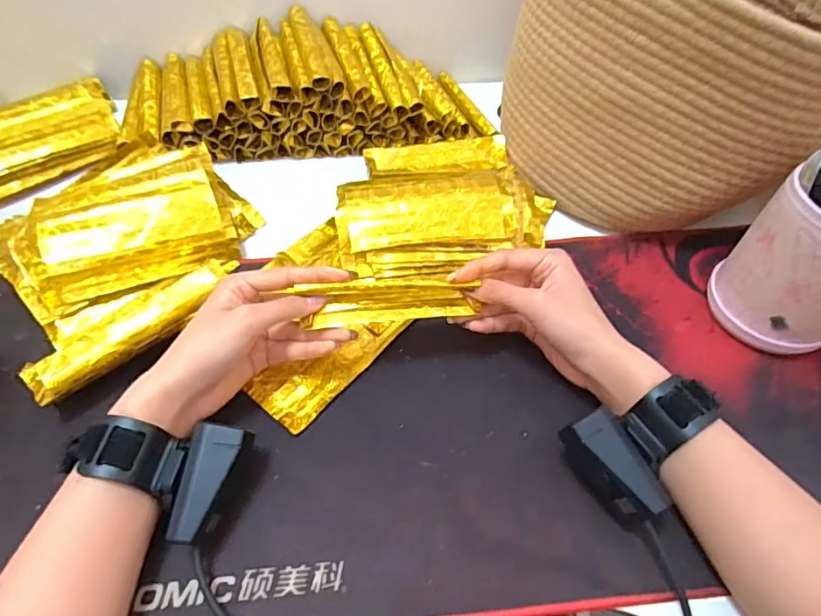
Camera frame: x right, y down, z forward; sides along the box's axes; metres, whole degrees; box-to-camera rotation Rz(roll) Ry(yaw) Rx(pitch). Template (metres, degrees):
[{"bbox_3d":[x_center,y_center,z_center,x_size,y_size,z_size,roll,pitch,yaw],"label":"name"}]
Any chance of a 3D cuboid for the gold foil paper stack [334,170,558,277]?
[{"bbox_3d":[0.028,-0.072,0.450,0.177,0.052,0.091,-3,54,-4],"label":"gold foil paper stack"}]

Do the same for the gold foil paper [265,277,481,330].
[{"bbox_3d":[-0.013,-0.005,0.368,0.118,0.025,0.022,-4,54,-5],"label":"gold foil paper"}]

